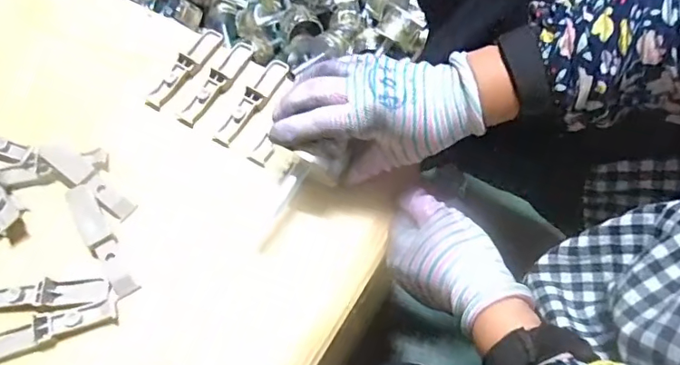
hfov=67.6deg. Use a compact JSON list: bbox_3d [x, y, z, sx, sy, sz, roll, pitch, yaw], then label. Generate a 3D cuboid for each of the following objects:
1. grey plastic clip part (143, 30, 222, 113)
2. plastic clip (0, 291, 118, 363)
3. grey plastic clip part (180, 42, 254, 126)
[{"bbox_3d":[-0.150,-0.112,0.493,0.019,0.015,0.101,28,65,15],"label":"grey plastic clip part"},{"bbox_3d":[-0.216,0.110,0.379,0.095,0.008,0.022,-19,63,-9],"label":"plastic clip"},{"bbox_3d":[-0.115,-0.095,0.478,0.024,0.015,0.099,25,65,14],"label":"grey plastic clip part"}]

